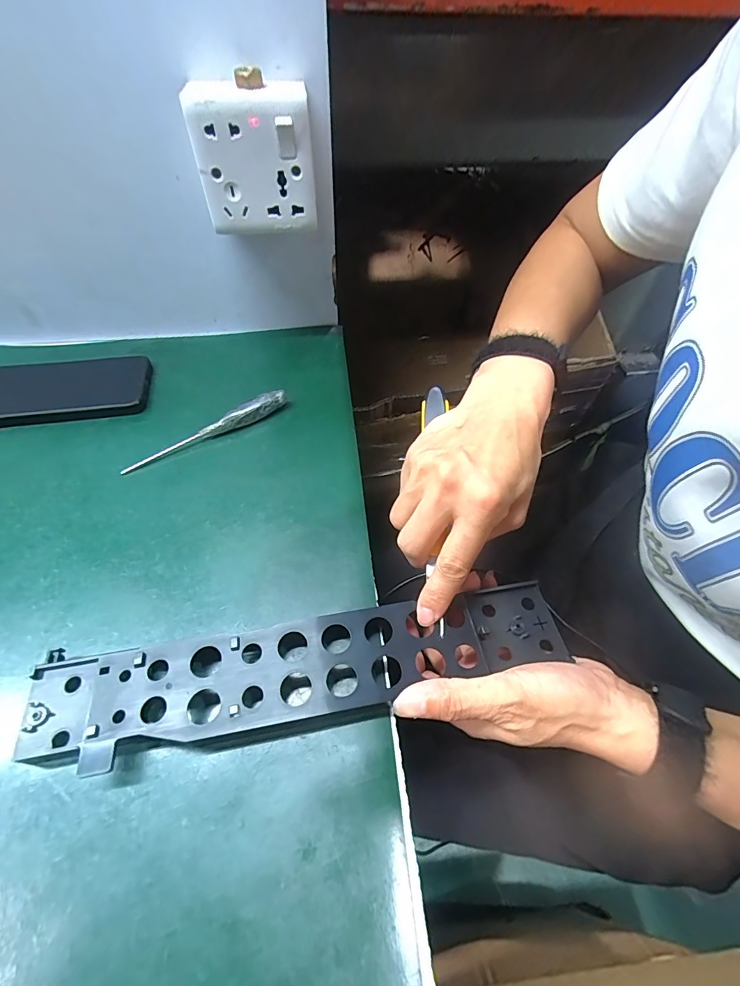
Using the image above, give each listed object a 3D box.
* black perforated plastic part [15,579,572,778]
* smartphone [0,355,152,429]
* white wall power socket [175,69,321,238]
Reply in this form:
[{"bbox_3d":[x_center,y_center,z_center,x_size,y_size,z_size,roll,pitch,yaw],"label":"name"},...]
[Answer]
[{"bbox_3d":[-0.033,0.107,0.251,0.311,0.020,0.060,-8,54,-9],"label":"black perforated plastic part"},{"bbox_3d":[-0.307,-0.097,0.398,0.175,0.011,0.079,-9,55,-9],"label":"smartphone"},{"bbox_3d":[-0.089,-0.265,0.327,0.088,0.088,0.052,-2,54,-4],"label":"white wall power socket"}]

